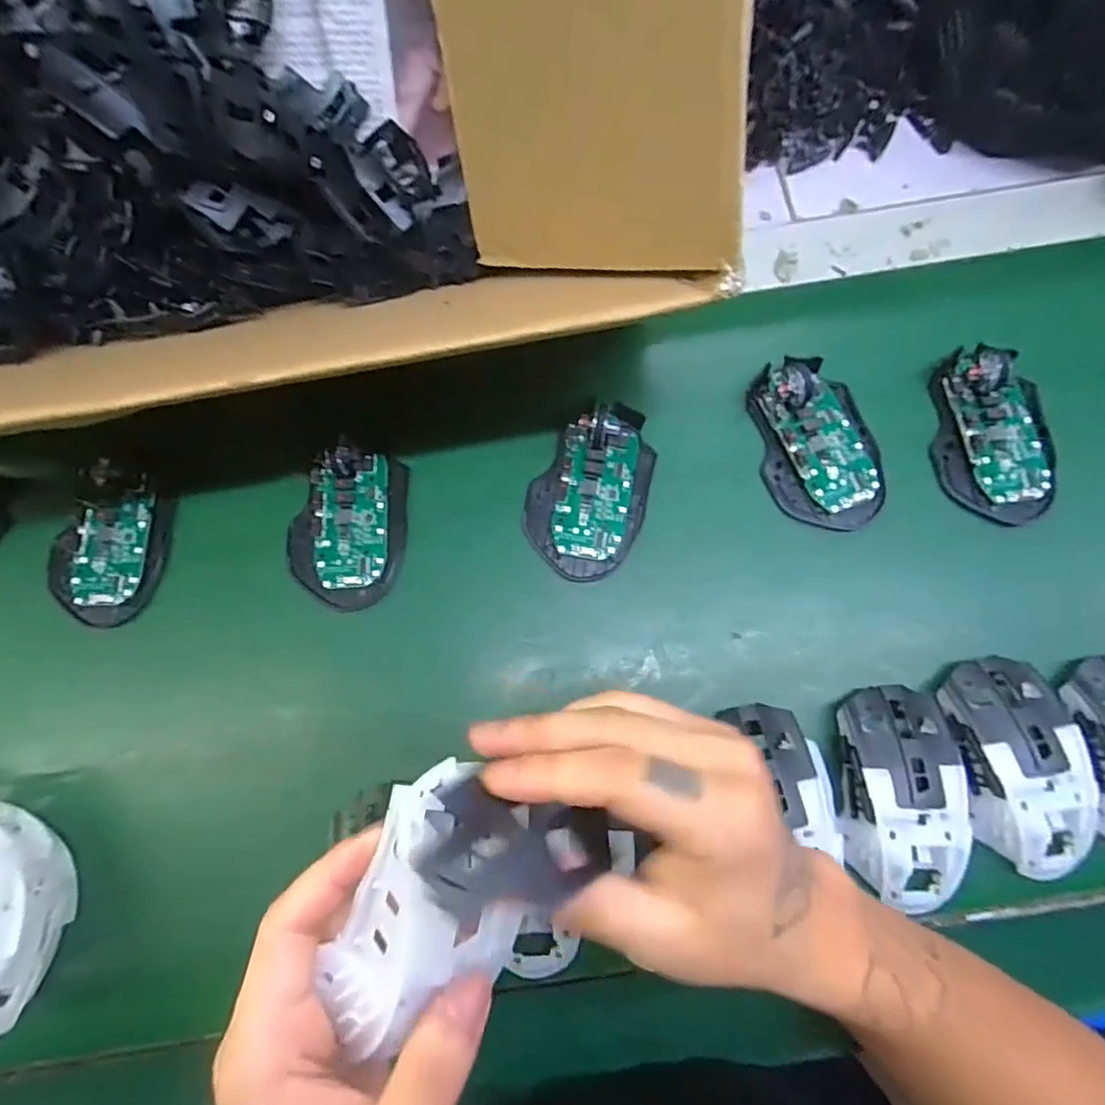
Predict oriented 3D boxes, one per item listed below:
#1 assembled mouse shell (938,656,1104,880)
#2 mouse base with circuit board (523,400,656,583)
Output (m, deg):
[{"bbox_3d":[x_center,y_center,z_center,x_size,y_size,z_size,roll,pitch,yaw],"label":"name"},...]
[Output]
[{"bbox_3d":[0.256,0.117,0.327,0.062,0.029,0.117,-11,77,-1],"label":"assembled mouse shell"},{"bbox_3d":[0.024,-0.042,0.377,0.072,0.033,0.112,13,78,5],"label":"mouse base with circuit board"}]

